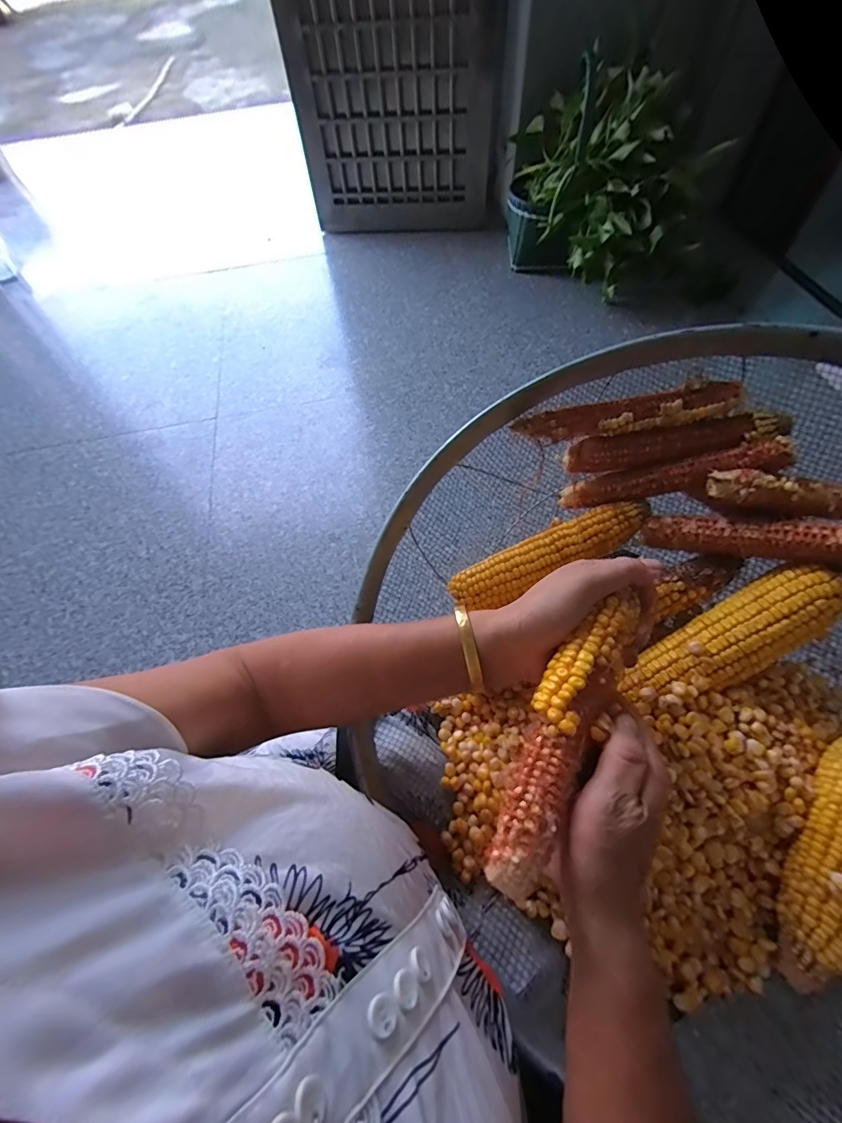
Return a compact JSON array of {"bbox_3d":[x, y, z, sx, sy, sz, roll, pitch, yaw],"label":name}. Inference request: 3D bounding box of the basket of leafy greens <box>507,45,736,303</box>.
[{"bbox_3d":[0.467,-1.007,1.167,0.449,0.366,0.409,11,60,9],"label":"basket of leafy greens"}]

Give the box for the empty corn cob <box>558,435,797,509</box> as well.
[{"bbox_3d":[0.208,-0.072,0.376,0.172,0.019,0.023,-10,58,33],"label":"empty corn cob"}]

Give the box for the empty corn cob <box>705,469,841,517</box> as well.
[{"bbox_3d":[0.290,-0.049,0.332,0.131,0.022,0.023,7,59,7],"label":"empty corn cob"}]

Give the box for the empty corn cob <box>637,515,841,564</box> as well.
[{"bbox_3d":[0.273,-0.014,0.330,0.190,0.022,0.025,7,60,36],"label":"empty corn cob"}]

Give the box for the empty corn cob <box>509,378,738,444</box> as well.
[{"bbox_3d":[0.171,-0.126,0.377,0.173,0.021,0.026,-5,62,17],"label":"empty corn cob"}]

